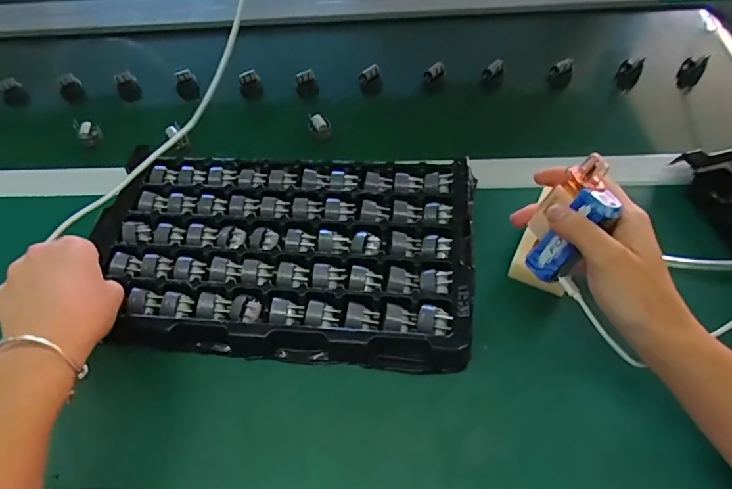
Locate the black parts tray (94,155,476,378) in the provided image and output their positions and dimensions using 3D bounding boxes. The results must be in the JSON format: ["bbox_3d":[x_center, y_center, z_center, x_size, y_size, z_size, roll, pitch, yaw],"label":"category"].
[{"bbox_3d":[-0.074,0.003,0.458,0.342,0.030,0.212,3,57,6],"label":"black parts tray"}]

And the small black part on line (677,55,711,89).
[{"bbox_3d":[0.412,-0.221,0.608,0.027,0.039,0.033,28,63,21],"label":"small black part on line"}]

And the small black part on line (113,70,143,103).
[{"bbox_3d":[-0.329,-0.217,0.667,0.029,0.032,0.029,-28,59,-14],"label":"small black part on line"}]

